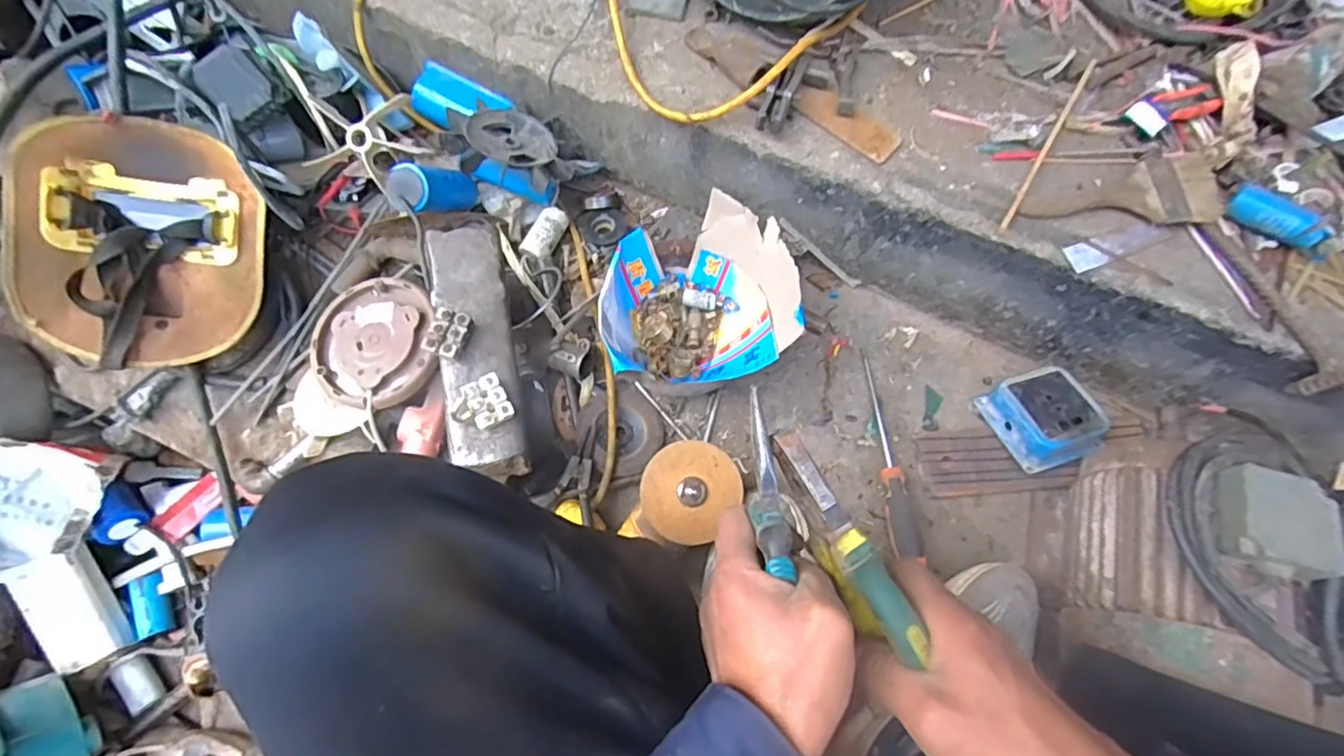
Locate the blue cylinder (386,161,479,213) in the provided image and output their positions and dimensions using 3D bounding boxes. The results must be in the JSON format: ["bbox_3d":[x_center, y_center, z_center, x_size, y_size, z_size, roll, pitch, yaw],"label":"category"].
[{"bbox_3d":[-0.262,-0.213,0.693,0.046,0.112,0.047,5,102,23],"label":"blue cylinder"}]

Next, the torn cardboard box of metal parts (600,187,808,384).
[{"bbox_3d":[0.021,-0.096,0.667,0.190,0.131,0.214,-1,70,-3],"label":"torn cardboard box of metal parts"}]

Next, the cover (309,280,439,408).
[{"bbox_3d":[-0.326,-0.034,0.660,0.123,0.030,0.145,-24,73,-1],"label":"cover"}]

